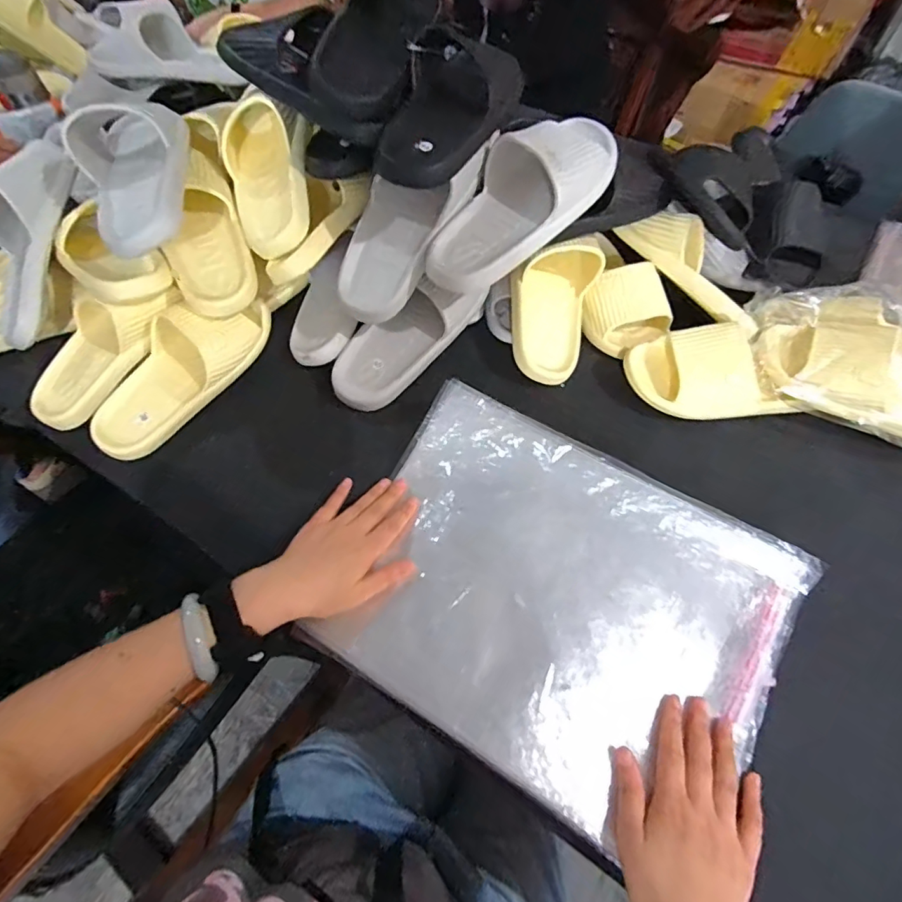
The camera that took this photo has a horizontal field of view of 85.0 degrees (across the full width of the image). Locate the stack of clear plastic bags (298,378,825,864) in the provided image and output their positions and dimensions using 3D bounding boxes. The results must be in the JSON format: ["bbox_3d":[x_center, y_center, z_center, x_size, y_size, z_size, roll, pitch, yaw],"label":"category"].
[{"bbox_3d":[0.092,0.129,0.458,0.389,0.029,0.296,29,67,15],"label":"stack of clear plastic bags"}]

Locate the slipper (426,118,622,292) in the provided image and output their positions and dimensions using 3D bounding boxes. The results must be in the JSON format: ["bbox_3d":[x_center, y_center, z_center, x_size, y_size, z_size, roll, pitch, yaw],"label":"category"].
[{"bbox_3d":[0.083,-0.284,0.547,0.115,0.074,0.285,39,83,20],"label":"slipper"}]

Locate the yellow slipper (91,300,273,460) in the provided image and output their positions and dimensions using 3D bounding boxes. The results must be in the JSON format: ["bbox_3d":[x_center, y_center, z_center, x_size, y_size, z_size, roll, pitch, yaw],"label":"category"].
[{"bbox_3d":[-0.317,-0.099,0.576,0.098,0.068,0.239,40,79,21],"label":"yellow slipper"}]

